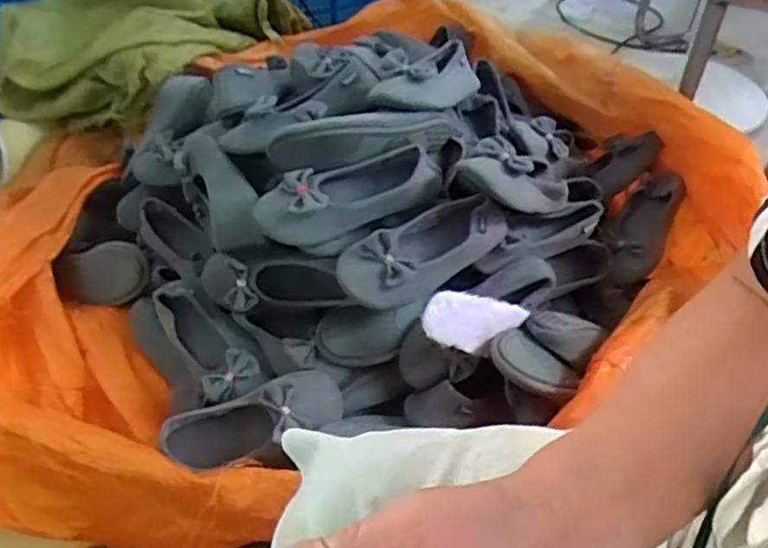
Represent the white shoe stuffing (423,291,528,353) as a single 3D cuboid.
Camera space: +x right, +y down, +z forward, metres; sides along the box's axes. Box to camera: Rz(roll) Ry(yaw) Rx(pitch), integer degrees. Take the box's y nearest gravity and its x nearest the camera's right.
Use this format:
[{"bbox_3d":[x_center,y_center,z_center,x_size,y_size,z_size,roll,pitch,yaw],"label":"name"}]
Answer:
[{"bbox_3d":[0.111,0.061,0.806,0.152,0.071,0.010,17,14,-34],"label":"white shoe stuffing"}]

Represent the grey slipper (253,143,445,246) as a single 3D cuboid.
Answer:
[{"bbox_3d":[-0.034,-0.108,0.835,0.257,0.050,0.080,-17,48,-16],"label":"grey slipper"}]

